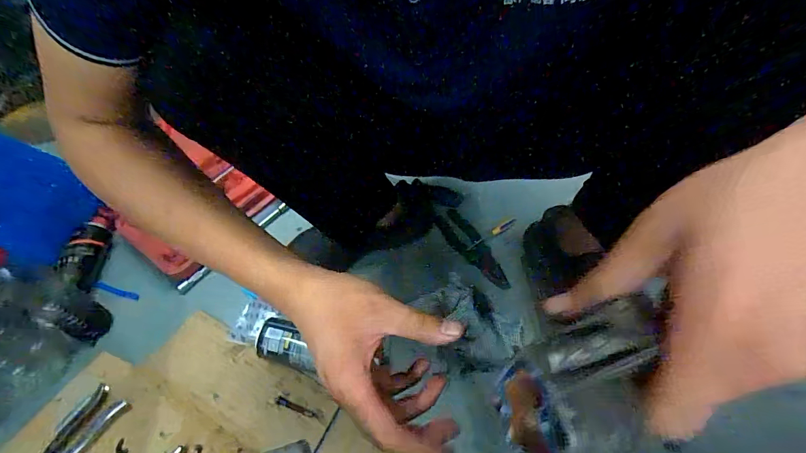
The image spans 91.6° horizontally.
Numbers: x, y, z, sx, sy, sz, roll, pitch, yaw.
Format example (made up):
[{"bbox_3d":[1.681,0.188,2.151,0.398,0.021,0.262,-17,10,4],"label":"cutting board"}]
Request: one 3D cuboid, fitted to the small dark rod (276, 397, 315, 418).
[{"bbox_3d":[-0.159,0.262,0.570,0.063,0.005,0.010,15,54,18],"label":"small dark rod"}]

